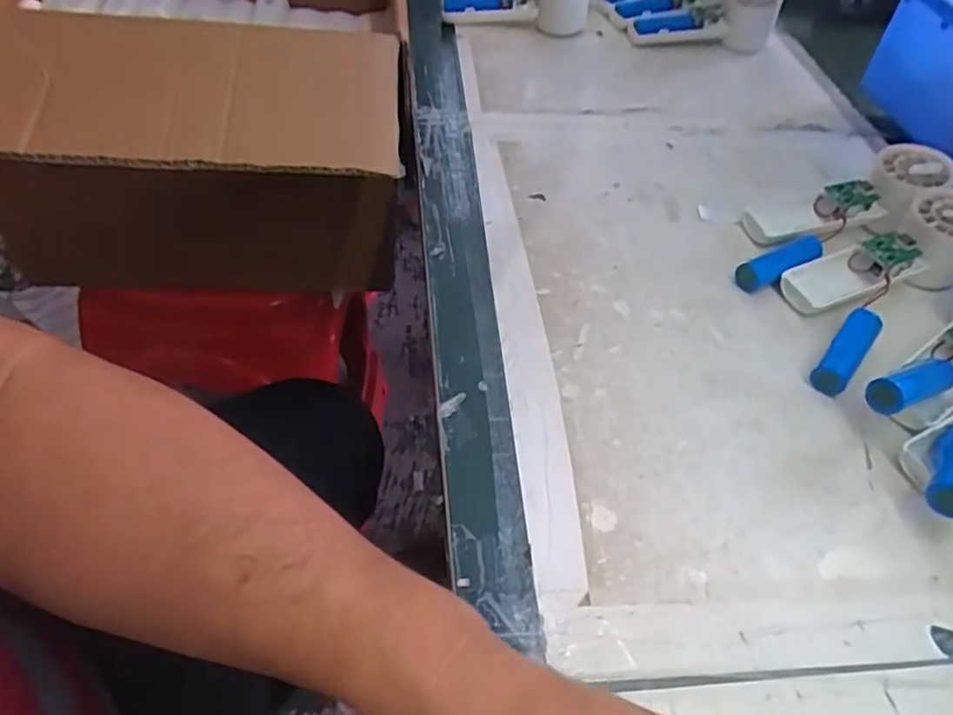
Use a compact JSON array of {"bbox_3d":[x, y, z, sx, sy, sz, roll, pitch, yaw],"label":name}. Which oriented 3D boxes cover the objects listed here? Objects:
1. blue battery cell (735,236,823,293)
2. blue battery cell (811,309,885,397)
[{"bbox_3d":[0.225,-0.069,0.499,0.073,0.020,0.021,-19,54,-21],"label":"blue battery cell"},{"bbox_3d":[0.243,-0.004,0.448,0.022,0.018,0.078,34,54,22],"label":"blue battery cell"}]

